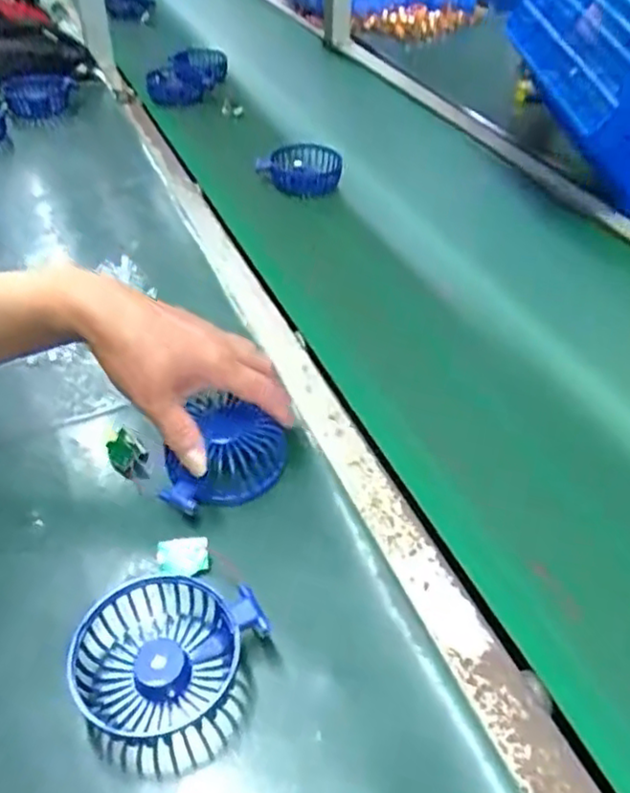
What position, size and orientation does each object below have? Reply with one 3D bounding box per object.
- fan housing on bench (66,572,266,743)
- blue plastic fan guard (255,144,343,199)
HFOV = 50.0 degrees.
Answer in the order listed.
[{"bbox_3d":[-0.086,0.140,0.382,0.074,0.033,0.097,31,51,29],"label":"fan housing on bench"},{"bbox_3d":[-0.011,-0.287,0.839,0.104,0.037,0.083,23,48,23],"label":"blue plastic fan guard"}]

